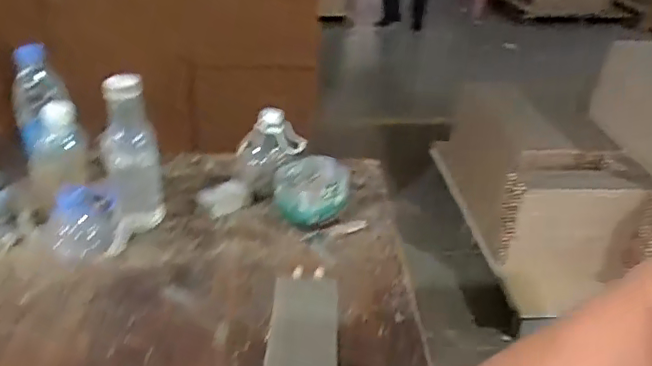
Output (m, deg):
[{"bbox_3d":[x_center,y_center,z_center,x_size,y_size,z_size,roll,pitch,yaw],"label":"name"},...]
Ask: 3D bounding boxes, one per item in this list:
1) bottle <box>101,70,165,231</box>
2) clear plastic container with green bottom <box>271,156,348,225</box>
[{"bbox_3d":[-0.264,-0.032,0.786,0.068,0.239,0.056,-6,31,-20],"label":"bottle"},{"bbox_3d":[-0.022,0.009,0.852,0.108,0.072,0.103,-1,29,0],"label":"clear plastic container with green bottom"}]

